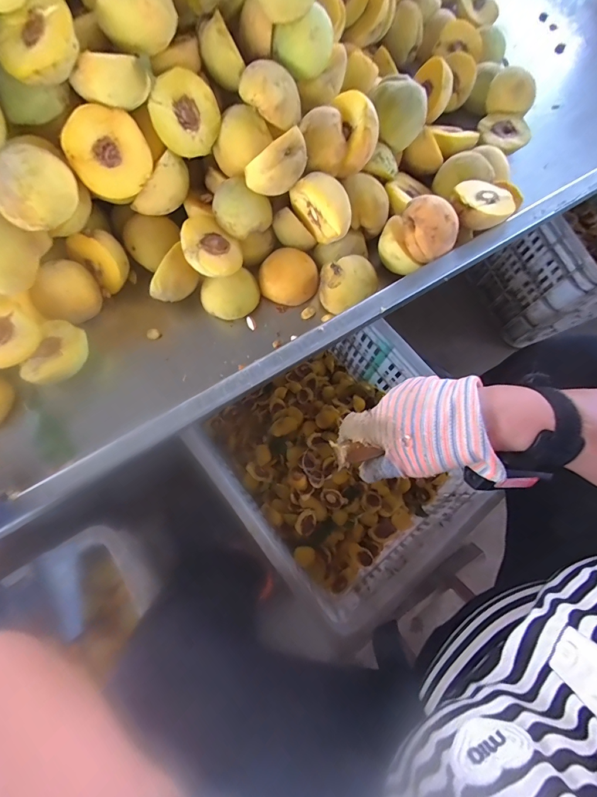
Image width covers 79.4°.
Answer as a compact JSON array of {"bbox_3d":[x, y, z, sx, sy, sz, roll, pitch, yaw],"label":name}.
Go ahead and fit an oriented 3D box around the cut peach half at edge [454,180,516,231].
[{"bbox_3d":[0.204,-0.214,0.396,0.059,0.027,0.057,0,75,0],"label":"cut peach half at edge"}]

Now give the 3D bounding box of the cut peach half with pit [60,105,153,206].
[{"bbox_3d":[-0.181,-0.229,0.340,0.068,0.068,0.037,-38,40,-21],"label":"cut peach half with pit"}]

